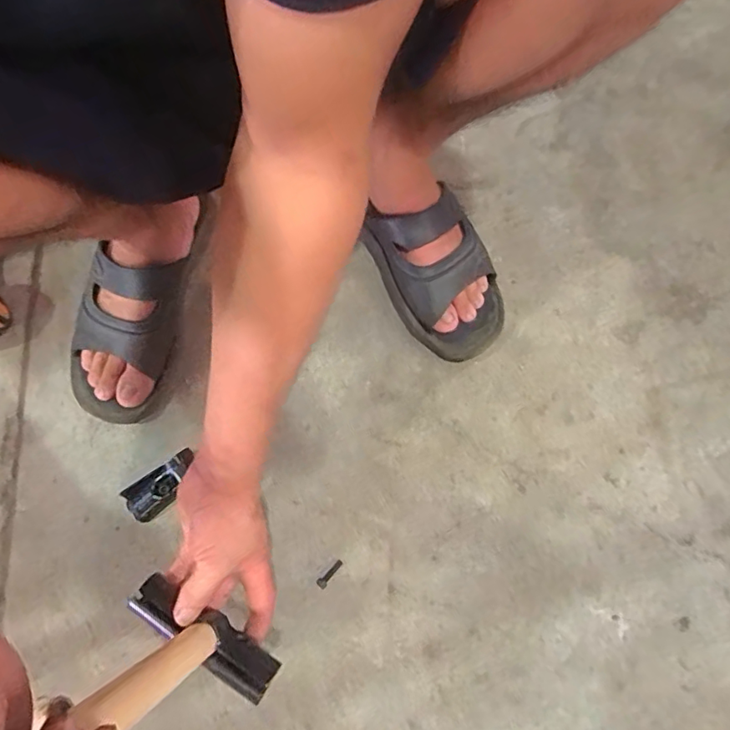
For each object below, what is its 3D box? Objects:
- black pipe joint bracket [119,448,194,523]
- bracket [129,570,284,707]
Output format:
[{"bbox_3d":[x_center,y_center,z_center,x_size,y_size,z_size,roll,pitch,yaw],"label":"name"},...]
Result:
[{"bbox_3d":[-0.199,0.120,0.509,0.077,0.023,0.036,-35,79,-9],"label":"black pipe joint bracket"},{"bbox_3d":[-0.132,0.221,0.417,0.130,0.025,0.034,30,78,7],"label":"bracket"}]

